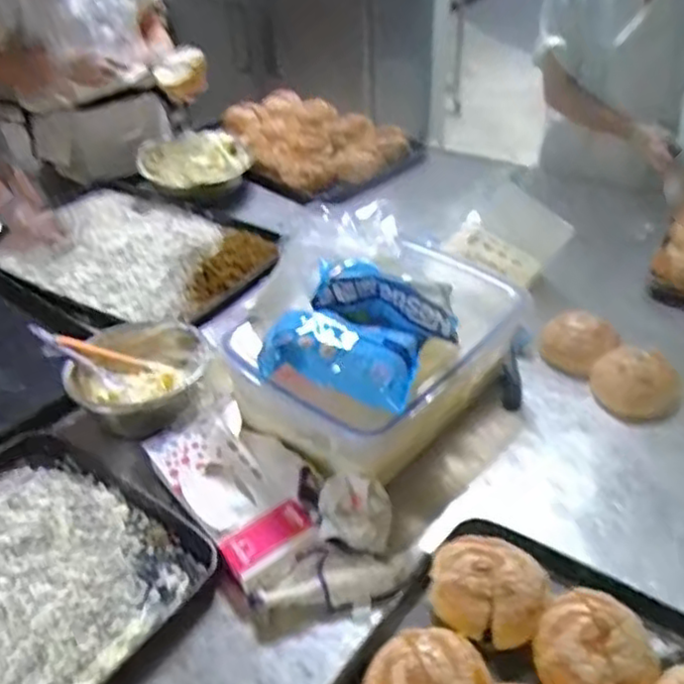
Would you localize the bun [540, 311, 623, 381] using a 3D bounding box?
[{"bbox_3d":[0.386,0.000,1.135,0.116,0.064,0.109,-6,34,4],"label":"bun"}]

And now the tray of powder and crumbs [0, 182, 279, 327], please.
[{"bbox_3d":[-0.433,-0.194,1.440,0.601,0.070,0.400,16,42,20],"label":"tray of powder and crumbs"}]

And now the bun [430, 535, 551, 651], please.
[{"bbox_3d":[0.158,0.270,0.781,0.136,0.045,0.113,17,42,33],"label":"bun"}]

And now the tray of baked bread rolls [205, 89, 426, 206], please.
[{"bbox_3d":[-0.099,-0.544,1.825,0.447,0.066,0.591,-24,37,-22],"label":"tray of baked bread rolls"}]

